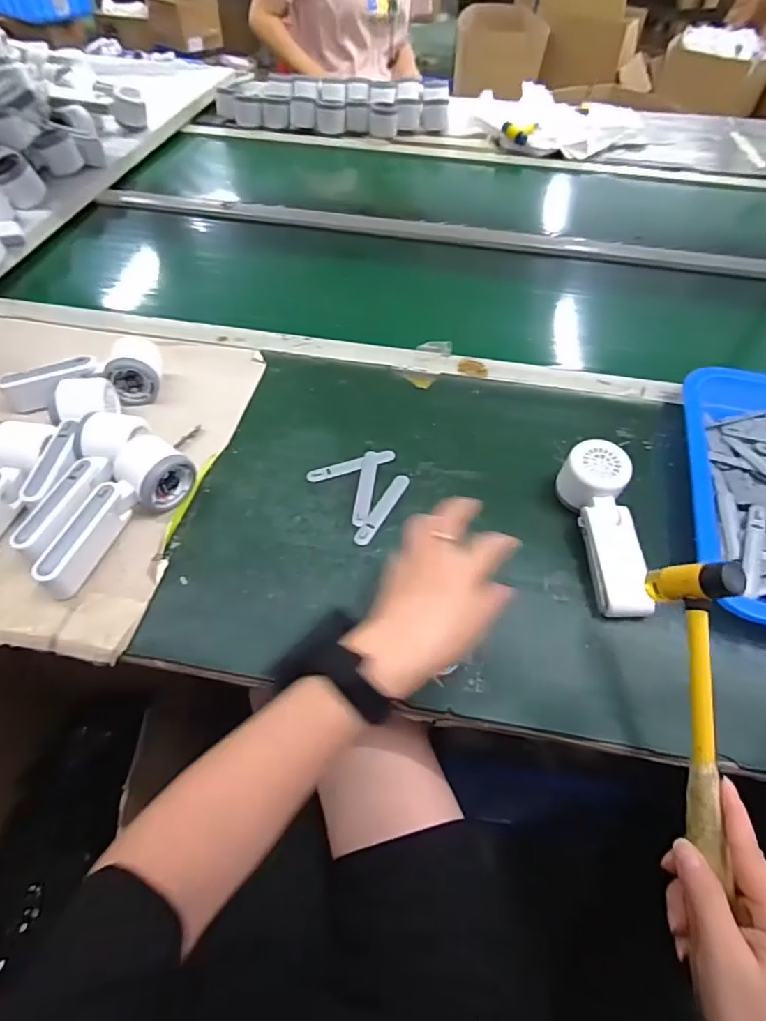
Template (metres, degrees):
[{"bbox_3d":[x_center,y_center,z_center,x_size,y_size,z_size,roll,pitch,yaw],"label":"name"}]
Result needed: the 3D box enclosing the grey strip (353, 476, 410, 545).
[{"bbox_3d":[0.000,-0.002,0.533,0.015,0.004,0.094,25,55,17],"label":"grey strip"}]

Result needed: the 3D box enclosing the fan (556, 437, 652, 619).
[{"bbox_3d":[0.206,0.017,0.503,0.056,0.049,0.170,-1,64,-3],"label":"fan"}]

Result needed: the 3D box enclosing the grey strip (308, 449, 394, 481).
[{"bbox_3d":[-0.033,-0.048,0.568,0.095,0.007,0.017,-13,53,-12],"label":"grey strip"}]

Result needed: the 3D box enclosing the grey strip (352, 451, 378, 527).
[{"bbox_3d":[-0.017,-0.024,0.548,0.017,0.008,0.092,6,52,3],"label":"grey strip"}]

